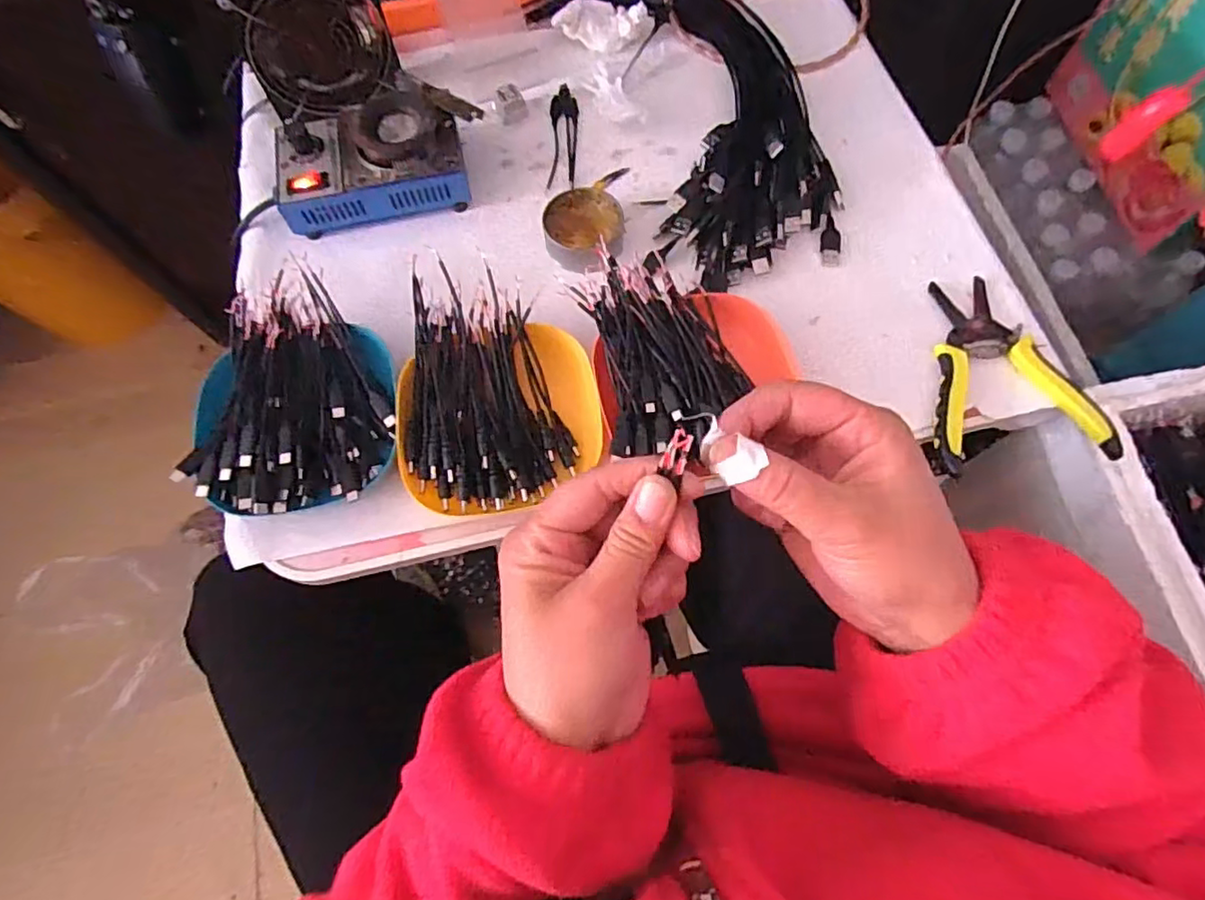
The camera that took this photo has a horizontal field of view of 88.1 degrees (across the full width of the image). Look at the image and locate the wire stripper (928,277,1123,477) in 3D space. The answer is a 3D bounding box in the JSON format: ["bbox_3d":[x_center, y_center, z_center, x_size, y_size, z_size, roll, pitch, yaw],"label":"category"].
[{"bbox_3d":[0.283,-0.059,0.455,0.117,0.018,0.154,-7,69,-1],"label":"wire stripper"}]

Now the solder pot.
[{"bbox_3d":[-0.191,-0.249,0.523,0.163,0.063,0.113,-17,69,-5],"label":"solder pot"}]

